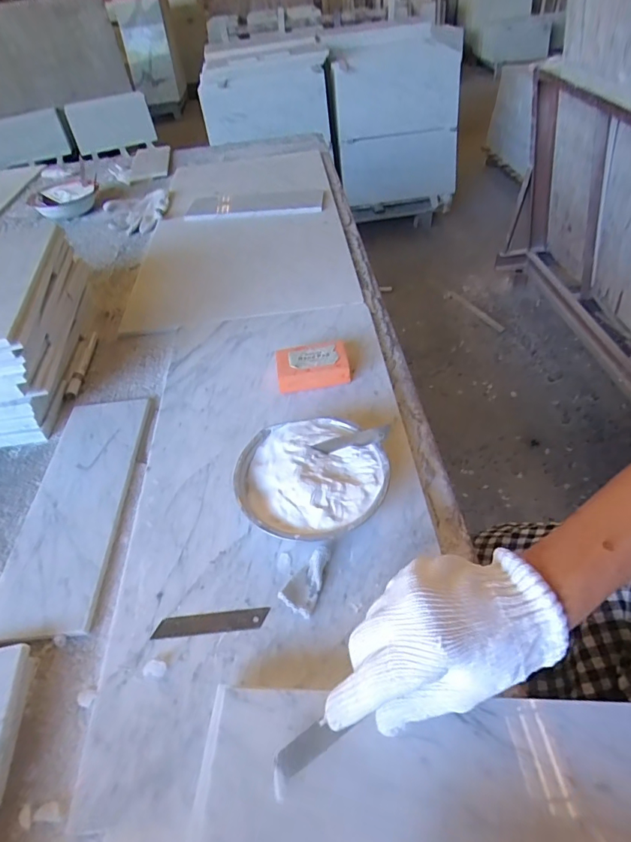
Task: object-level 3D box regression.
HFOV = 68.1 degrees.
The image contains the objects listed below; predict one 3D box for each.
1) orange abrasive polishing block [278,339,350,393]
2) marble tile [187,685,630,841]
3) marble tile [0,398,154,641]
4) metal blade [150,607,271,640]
[{"bbox_3d":[-0.003,-0.073,0.619,0.092,0.033,0.064,-8,46,-1],"label":"orange abrasive polishing block"},{"bbox_3d":[0.077,0.229,0.292,0.304,0.013,0.101,-1,46,6],"label":"marble tile"},{"bbox_3d":[-0.263,0.083,0.517,0.104,0.004,0.299,-5,46,2],"label":"marble tile"},{"bbox_3d":[-0.090,0.174,0.403,0.097,0.004,0.018,-6,46,1],"label":"metal blade"}]

